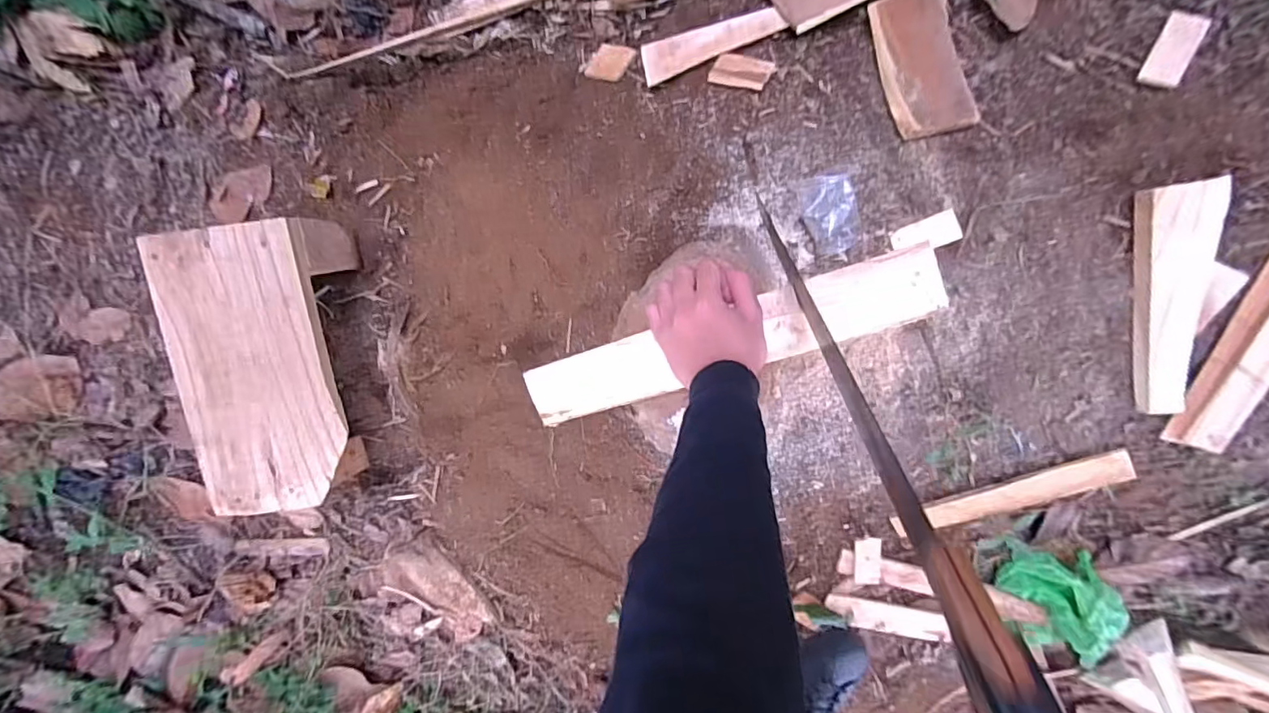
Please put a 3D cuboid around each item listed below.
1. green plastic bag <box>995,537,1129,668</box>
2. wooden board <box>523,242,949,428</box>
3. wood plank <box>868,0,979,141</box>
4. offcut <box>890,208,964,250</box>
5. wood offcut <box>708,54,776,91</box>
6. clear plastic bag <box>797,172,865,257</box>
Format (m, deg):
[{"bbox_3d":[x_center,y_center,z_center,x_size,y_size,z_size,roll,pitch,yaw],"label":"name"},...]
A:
[{"bbox_3d":[0.601,0.347,0.769,0.120,0.087,0.184,-6,91,6],"label":"green plastic bag"},{"bbox_3d":[0.081,-0.012,0.516,0.392,0.017,0.066,-17,90,15],"label":"wooden board"},{"bbox_3d":[0.339,-0.354,0.643,0.086,0.020,0.193,-7,76,6],"label":"wood plank"},{"bbox_3d":[0.338,-0.141,0.627,0.071,0.015,0.036,-20,90,6],"label":"offcut"},{"bbox_3d":[0.134,-0.356,0.675,0.075,0.010,0.037,14,93,5],"label":"wood offcut"},{"bbox_3d":[0.233,-0.167,0.638,0.065,0.034,0.088,-11,91,6],"label":"clear plastic bag"}]

